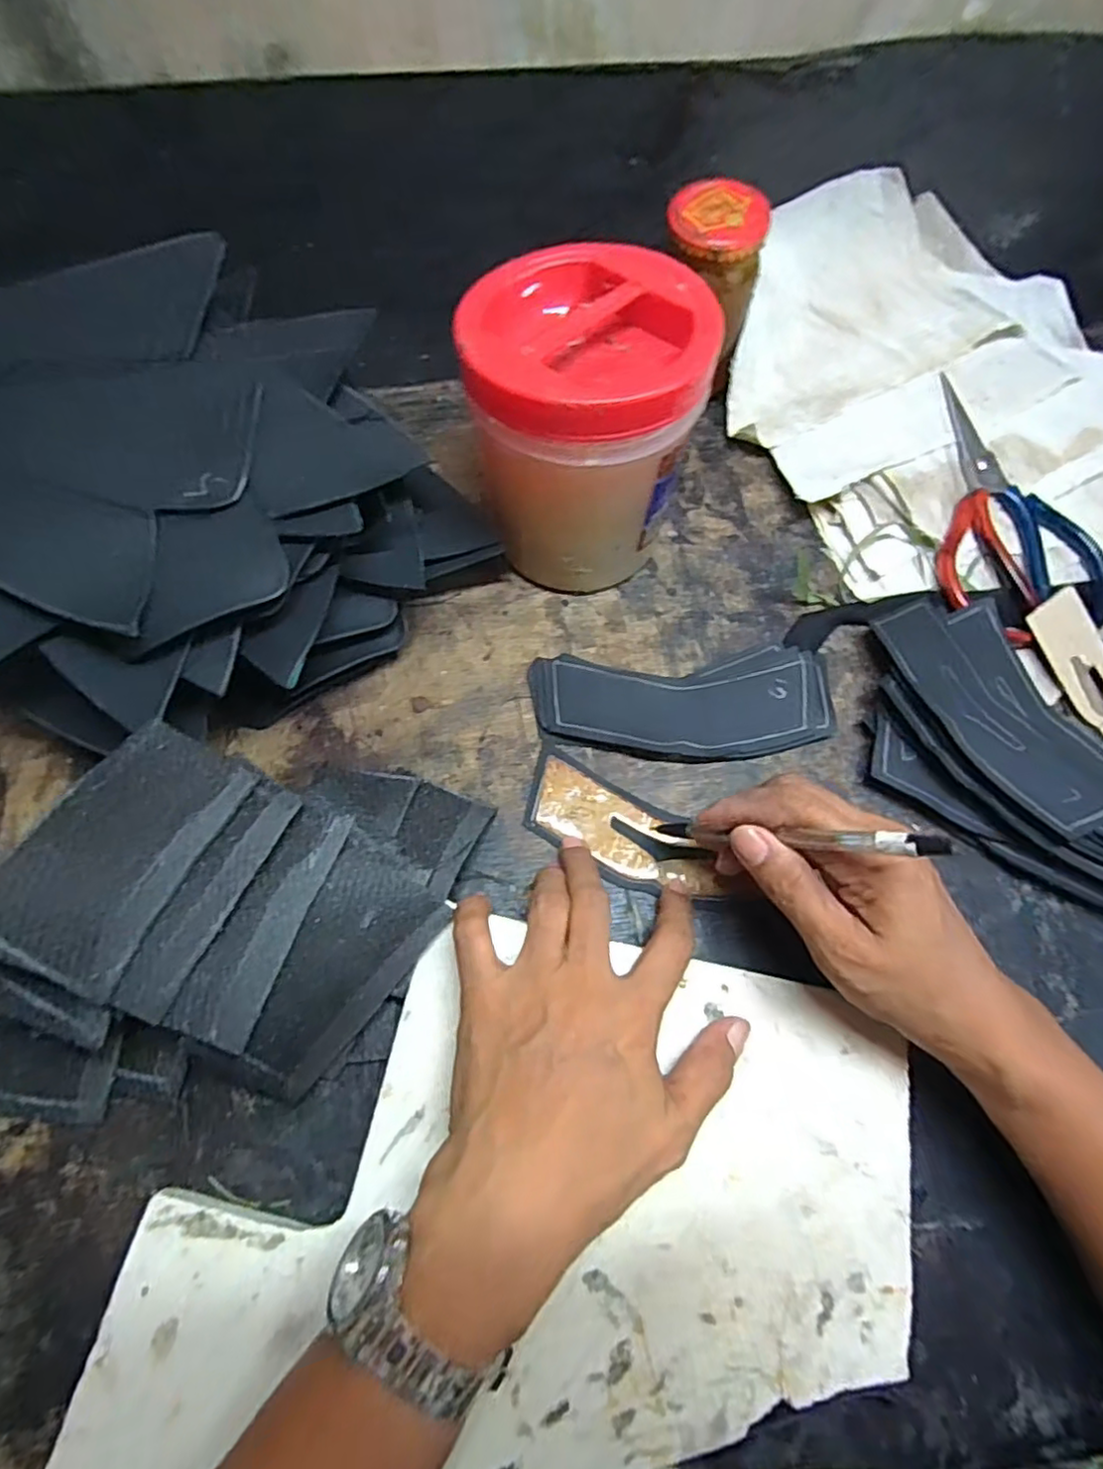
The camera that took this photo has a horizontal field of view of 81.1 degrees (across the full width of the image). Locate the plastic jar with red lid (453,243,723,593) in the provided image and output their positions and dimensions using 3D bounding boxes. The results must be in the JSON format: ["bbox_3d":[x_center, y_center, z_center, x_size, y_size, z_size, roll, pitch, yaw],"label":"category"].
[{"bbox_3d":[0.017,-0.167,0.356,0.113,0.140,0.118,0,66,0],"label":"plastic jar with red lid"}]

